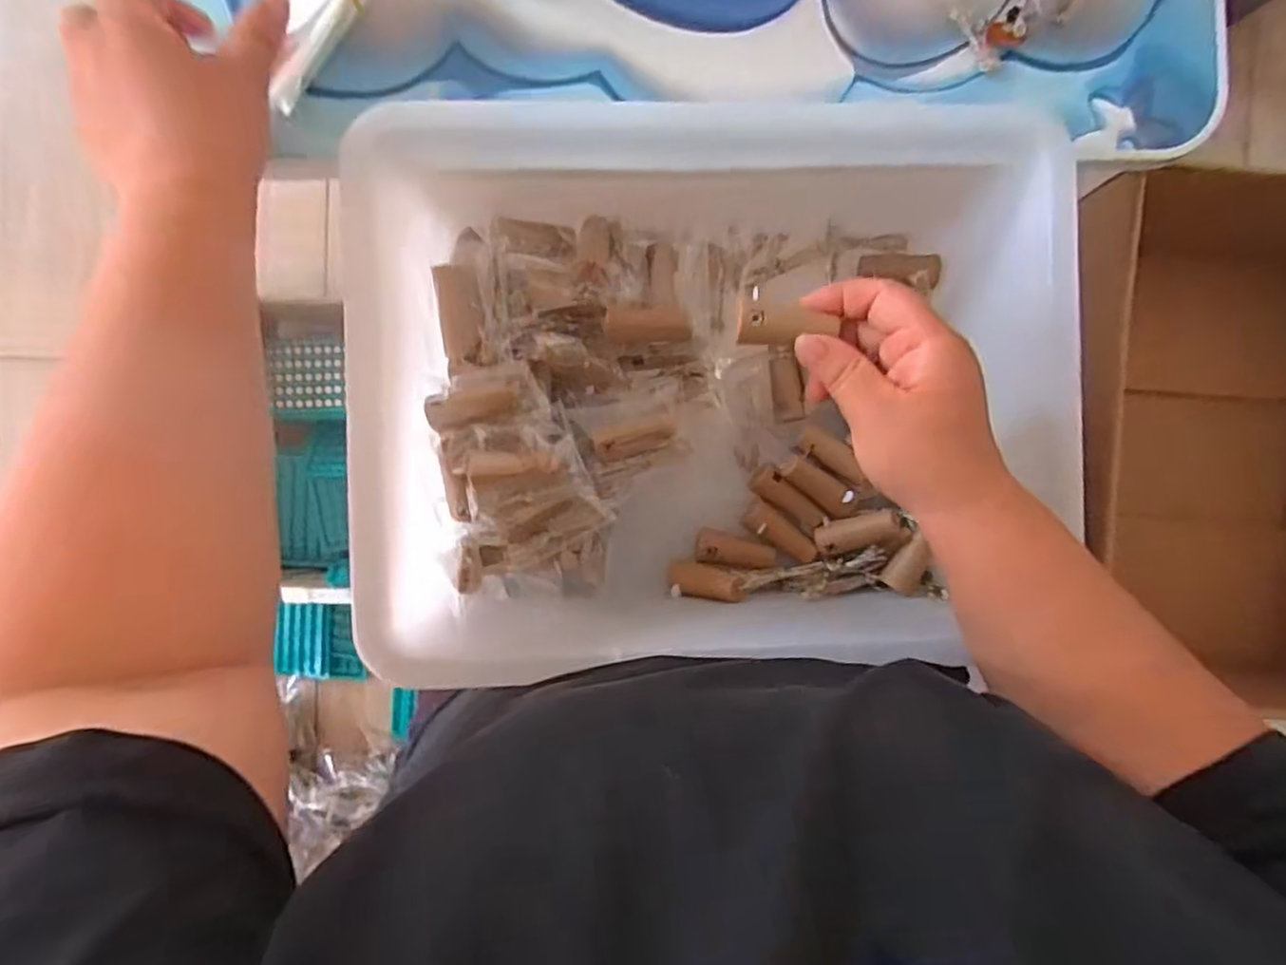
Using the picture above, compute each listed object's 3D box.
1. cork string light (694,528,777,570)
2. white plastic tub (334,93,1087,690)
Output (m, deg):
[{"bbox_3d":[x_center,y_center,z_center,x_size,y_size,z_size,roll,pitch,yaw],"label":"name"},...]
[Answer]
[{"bbox_3d":[0.059,0.044,0.452,0.051,0.013,0.021,11,90,-2],"label":"cork string light"},{"bbox_3d":[0.032,-0.063,0.406,0.369,0.142,0.264,-4,90,-2],"label":"white plastic tub"}]

